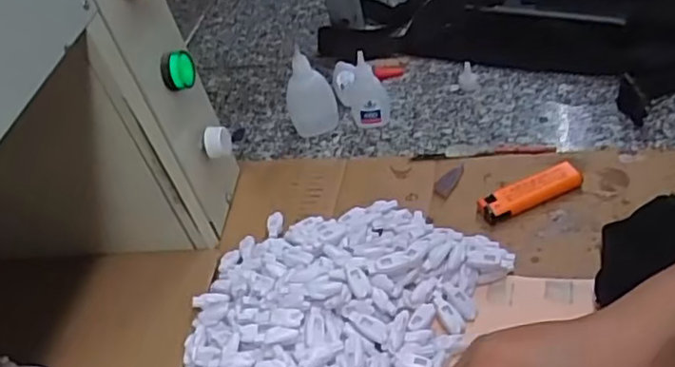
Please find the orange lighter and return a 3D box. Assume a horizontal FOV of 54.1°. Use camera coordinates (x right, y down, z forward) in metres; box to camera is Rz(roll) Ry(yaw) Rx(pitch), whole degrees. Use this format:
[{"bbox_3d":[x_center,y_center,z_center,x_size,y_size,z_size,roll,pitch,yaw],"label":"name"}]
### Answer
[{"bbox_3d":[0.149,0.006,0.510,0.078,0.018,0.021,-23,46,-9],"label":"orange lighter"}]

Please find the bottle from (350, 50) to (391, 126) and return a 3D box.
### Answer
[{"bbox_3d":[0.030,-0.091,0.623,0.036,0.080,0.030,-8,45,6],"label":"bottle"}]

